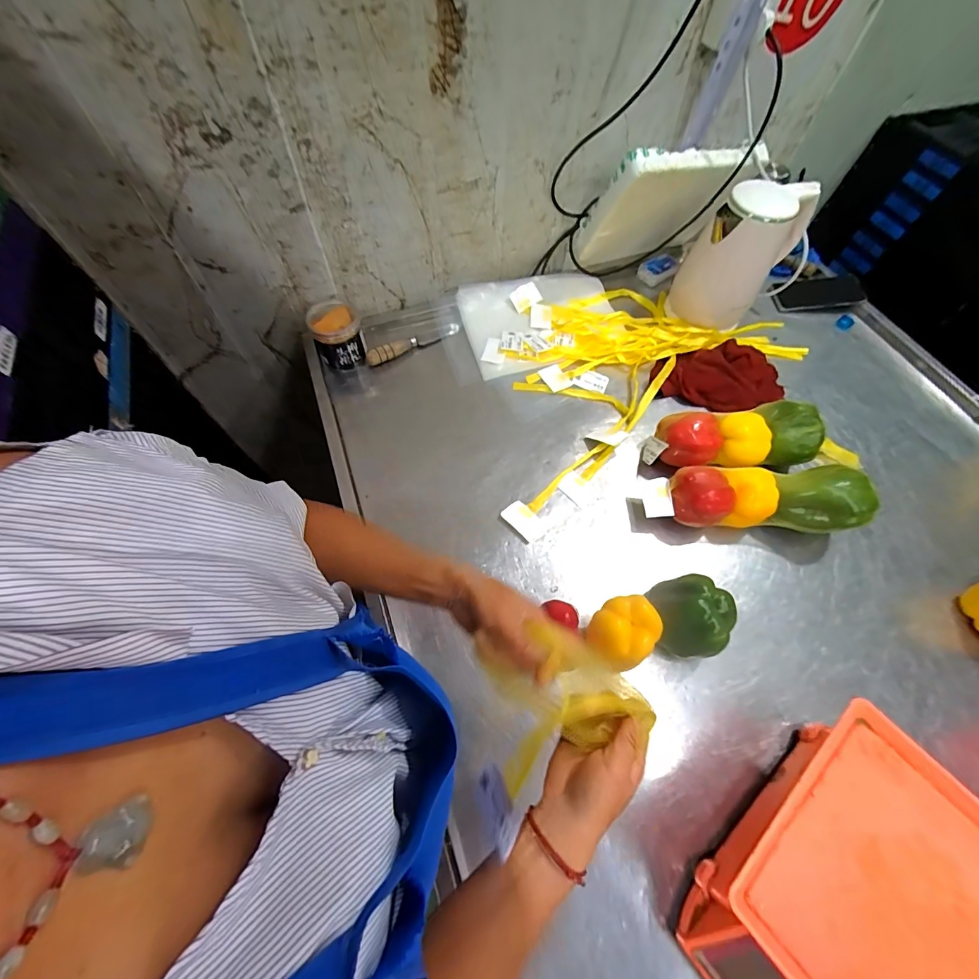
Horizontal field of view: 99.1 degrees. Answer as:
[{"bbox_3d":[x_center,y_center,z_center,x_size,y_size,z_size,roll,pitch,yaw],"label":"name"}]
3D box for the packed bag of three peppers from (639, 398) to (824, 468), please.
[{"bbox_3d":[0.369,-0.075,0.647,0.240,0.090,0.102,-7,64,-4],"label":"packed bag of three peppers"}]

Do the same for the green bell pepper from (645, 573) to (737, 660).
[{"bbox_3d":[0.249,0.160,0.527,0.091,0.091,0.092,0,62,-1],"label":"green bell pepper"}]

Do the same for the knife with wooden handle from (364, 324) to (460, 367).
[{"bbox_3d":[-0.139,-0.275,0.774,0.184,0.034,0.025,-30,67,-15],"label":"knife with wooden handle"}]

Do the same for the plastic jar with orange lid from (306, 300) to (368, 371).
[{"bbox_3d":[-0.264,-0.264,0.738,0.082,0.110,0.082,0,63,0],"label":"plastic jar with orange lid"}]

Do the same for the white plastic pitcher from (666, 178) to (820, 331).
[{"bbox_3d":[0.438,-0.415,0.746,0.145,0.212,0.157,34,68,15],"label":"white plastic pitcher"}]

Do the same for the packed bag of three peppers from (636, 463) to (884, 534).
[{"bbox_3d":[0.376,0.013,0.604,0.287,0.095,0.093,4,63,1],"label":"packed bag of three peppers"}]

